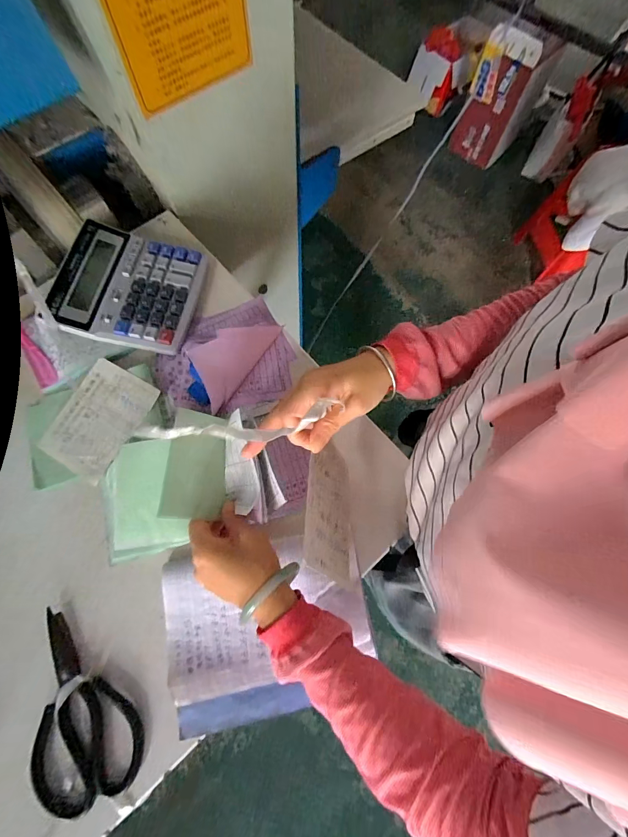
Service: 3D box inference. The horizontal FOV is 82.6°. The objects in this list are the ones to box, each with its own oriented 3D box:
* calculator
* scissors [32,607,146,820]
[{"bbox_3d":[-0.237,-0.168,0.460,0.163,0.032,0.155,9,70,1],"label":"calculator"},{"bbox_3d":[-0.233,0.276,0.344,0.092,0.006,0.170,-31,74,-12],"label":"scissors"}]

